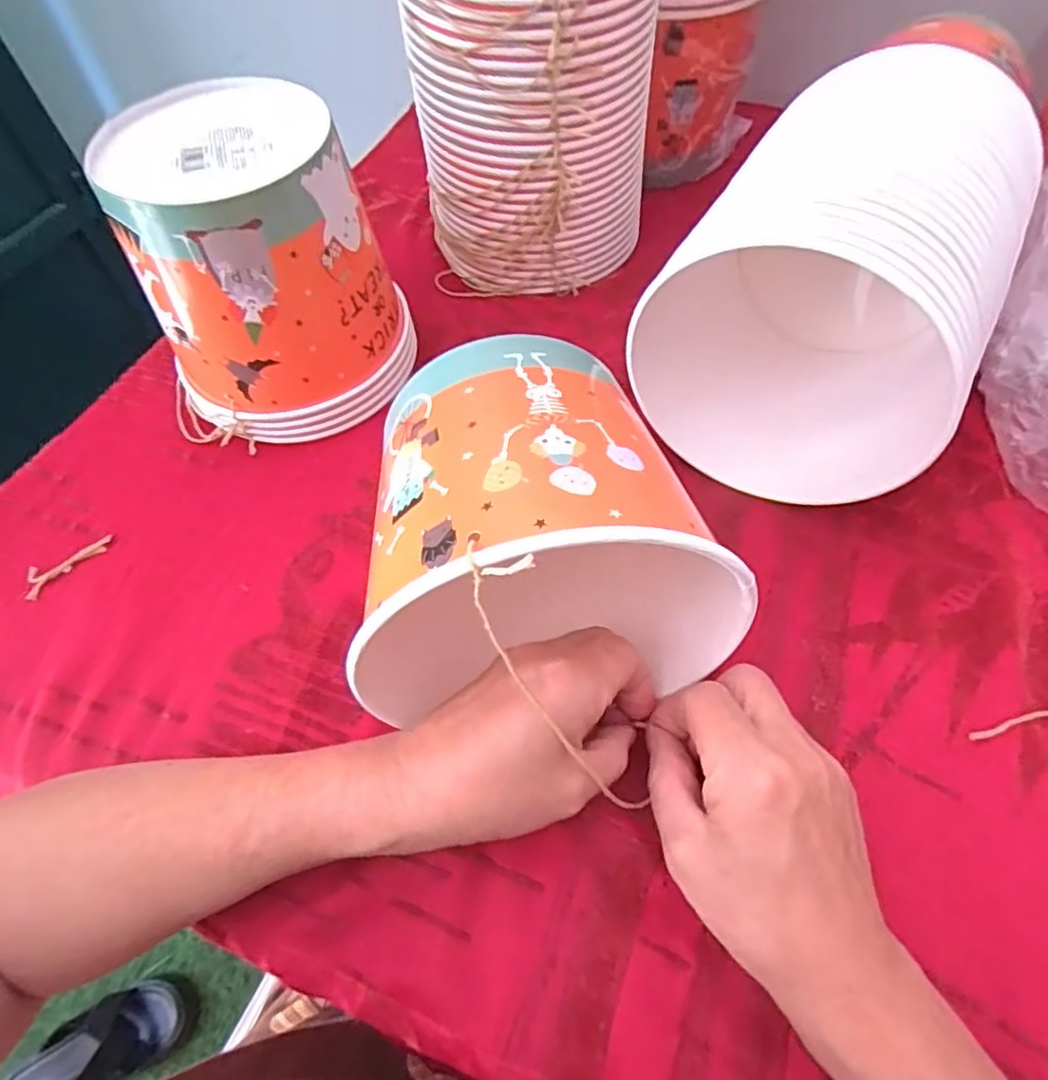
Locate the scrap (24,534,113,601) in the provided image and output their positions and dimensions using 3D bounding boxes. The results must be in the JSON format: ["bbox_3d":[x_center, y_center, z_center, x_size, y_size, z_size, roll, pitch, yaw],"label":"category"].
[{"bbox_3d":[-0.279,0.014,0.384,0.017,0.007,0.055,39,70,23],"label":"scrap"}]

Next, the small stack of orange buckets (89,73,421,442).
[{"bbox_3d":[-0.167,-0.167,0.398,0.162,0.154,0.137,-19,59,-8],"label":"small stack of orange buckets"}]

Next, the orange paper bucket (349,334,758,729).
[{"bbox_3d":[-0.001,-0.013,0.282,0.152,0.129,0.136,-15,60,-4],"label":"orange paper bucket"}]

